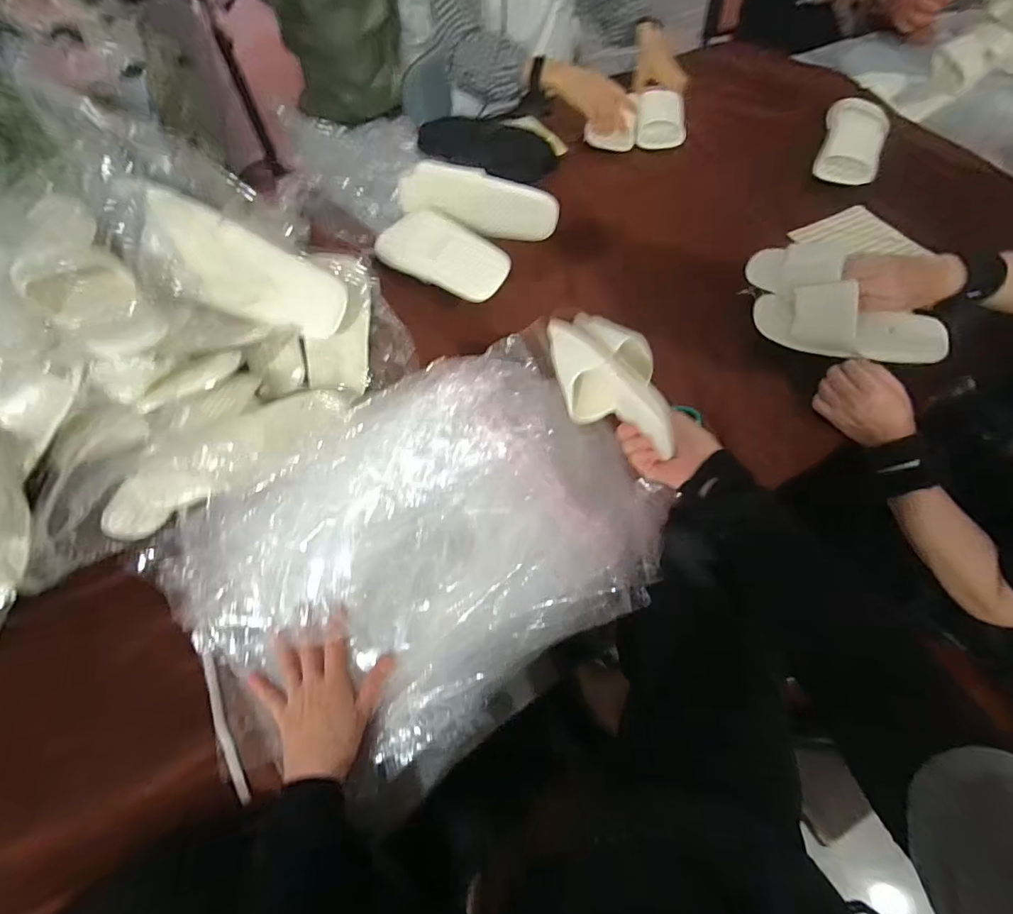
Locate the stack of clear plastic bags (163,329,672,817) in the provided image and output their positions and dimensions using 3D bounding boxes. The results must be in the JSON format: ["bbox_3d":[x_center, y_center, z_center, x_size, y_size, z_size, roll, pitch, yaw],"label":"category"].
[{"bbox_3d":[-0.084,0.098,0.512,0.491,0.108,0.336,-31,65,-16],"label":"stack of clear plastic bags"}]

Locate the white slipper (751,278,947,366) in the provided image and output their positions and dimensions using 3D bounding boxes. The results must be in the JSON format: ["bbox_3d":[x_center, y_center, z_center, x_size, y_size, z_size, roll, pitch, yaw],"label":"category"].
[{"bbox_3d":[0.466,-0.178,0.646,0.233,0.081,0.085,24,64,13],"label":"white slipper"}]

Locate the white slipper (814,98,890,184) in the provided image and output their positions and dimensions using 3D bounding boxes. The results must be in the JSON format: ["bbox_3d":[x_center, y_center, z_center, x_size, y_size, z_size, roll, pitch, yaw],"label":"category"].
[{"bbox_3d":[0.674,-0.622,0.923,0.109,0.054,0.251,22,63,12],"label":"white slipper"}]

